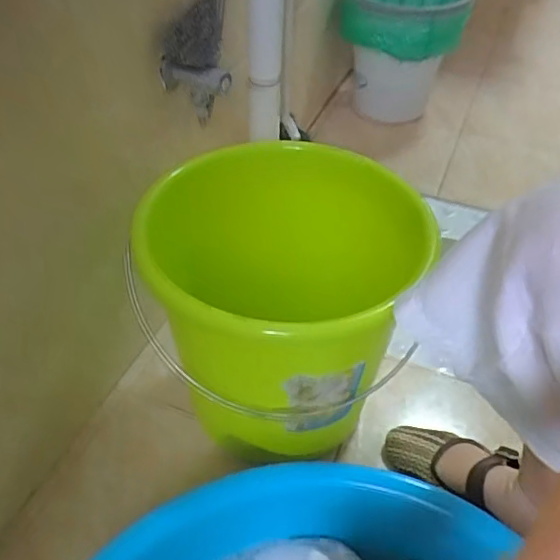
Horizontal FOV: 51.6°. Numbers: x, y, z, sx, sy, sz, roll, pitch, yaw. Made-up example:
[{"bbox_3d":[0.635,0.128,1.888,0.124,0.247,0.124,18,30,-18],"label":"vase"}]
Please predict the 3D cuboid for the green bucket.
[{"bbox_3d":[-0.008,0.022,0.688,0.280,0.270,0.296,0,44,0],"label":"green bucket"}]

